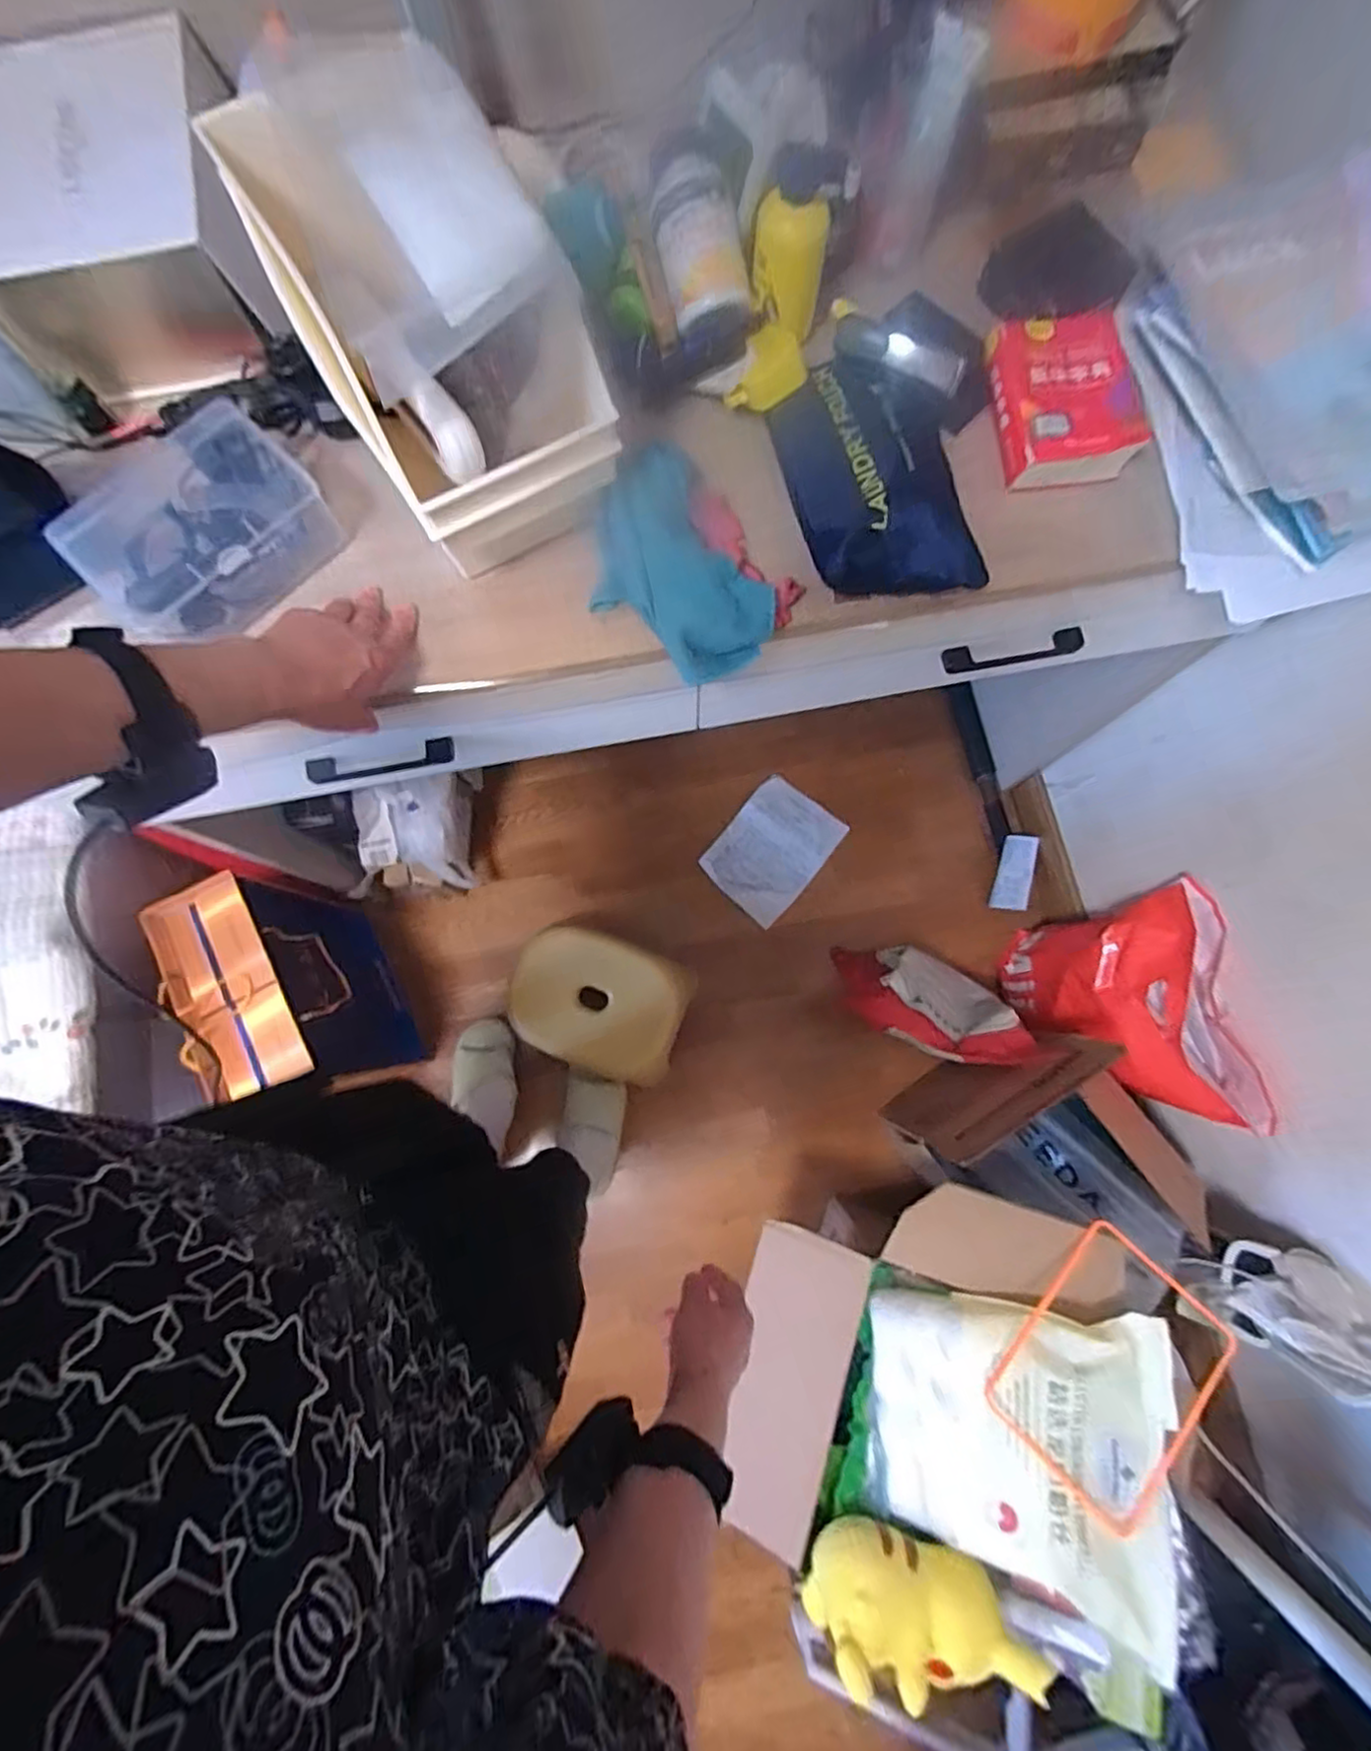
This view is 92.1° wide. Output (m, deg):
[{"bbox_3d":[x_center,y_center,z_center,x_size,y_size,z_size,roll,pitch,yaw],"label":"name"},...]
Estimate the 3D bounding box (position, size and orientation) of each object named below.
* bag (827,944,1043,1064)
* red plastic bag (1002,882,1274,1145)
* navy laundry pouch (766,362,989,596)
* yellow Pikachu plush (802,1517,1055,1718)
[{"bbox_3d":[0.374,0.191,1.056,0.240,0.293,0.156,22,80,6],"label":"bag"},{"bbox_3d":[0.648,0.208,1.018,0.156,0.337,0.309,-10,78,0],"label":"red plastic bag"},{"bbox_3d":[0.147,-0.322,0.522,0.131,0.065,0.209,-10,78,0],"label":"navy laundry pouch"},{"bbox_3d":[0.257,0.806,0.726,0.228,0.105,0.112,4,78,3],"label":"yellow Pikachu plush"}]

